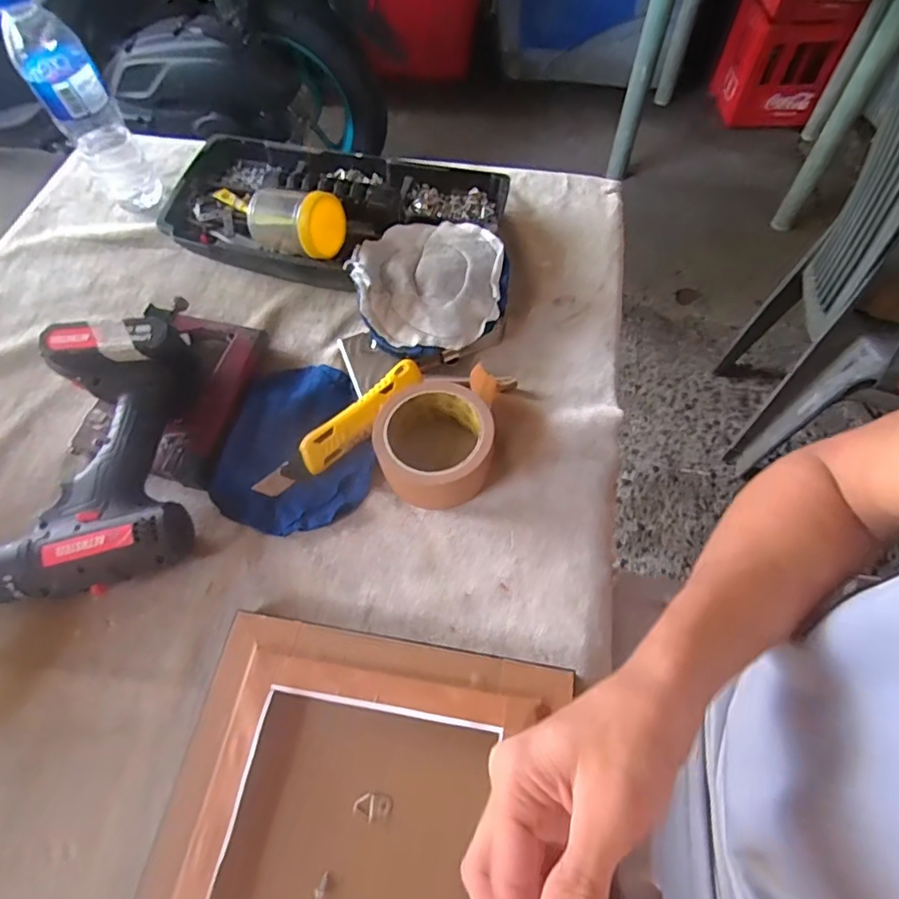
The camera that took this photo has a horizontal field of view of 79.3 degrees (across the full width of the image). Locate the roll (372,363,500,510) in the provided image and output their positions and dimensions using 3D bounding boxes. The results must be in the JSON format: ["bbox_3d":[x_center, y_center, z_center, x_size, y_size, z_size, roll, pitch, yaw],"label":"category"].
[{"bbox_3d":[-0.009,-0.018,0.460,0.102,0.052,0.125,5,60,2],"label":"roll"}]

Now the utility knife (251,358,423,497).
[{"bbox_3d":[-0.092,-0.017,0.471,0.169,0.016,0.031,-42,68,-7],"label":"utility knife"}]

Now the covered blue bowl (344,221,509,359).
[{"bbox_3d":[-0.018,-0.158,0.541,0.145,0.065,0.151,1,60,-1],"label":"covered blue bowl"}]

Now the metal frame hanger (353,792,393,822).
[{"bbox_3d":[-0.049,0.229,0.348,0.024,0.005,0.016,22,63,0],"label":"metal frame hanger"}]

